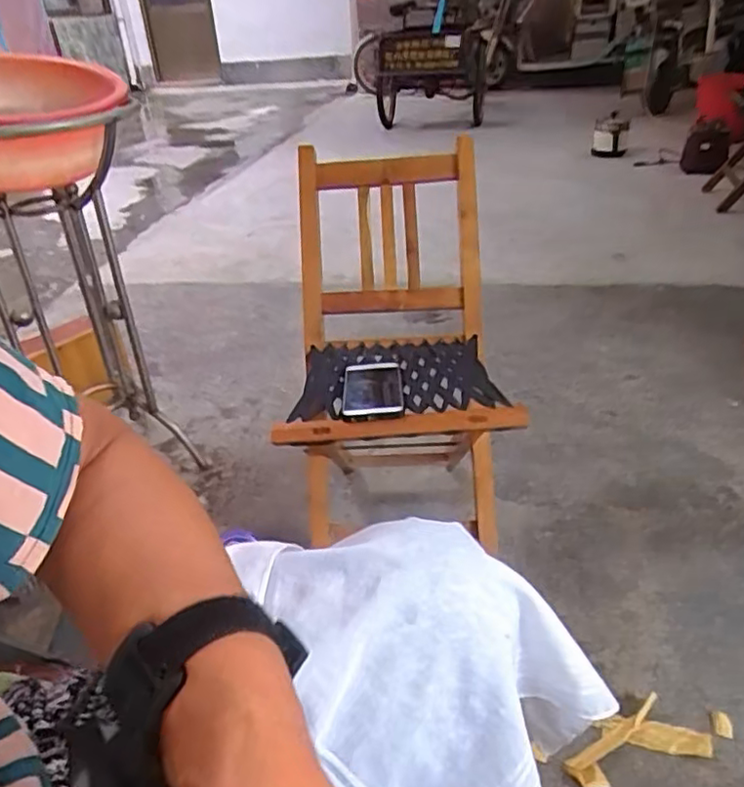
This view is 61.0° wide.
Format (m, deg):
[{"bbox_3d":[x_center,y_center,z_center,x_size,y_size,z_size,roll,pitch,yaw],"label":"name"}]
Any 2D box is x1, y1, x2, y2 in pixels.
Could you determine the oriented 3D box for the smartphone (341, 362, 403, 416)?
[{"bbox_3d":[0.000,-0.008,0.859,0.078,0.012,0.163,-3,24,2],"label":"smartphone"}]

